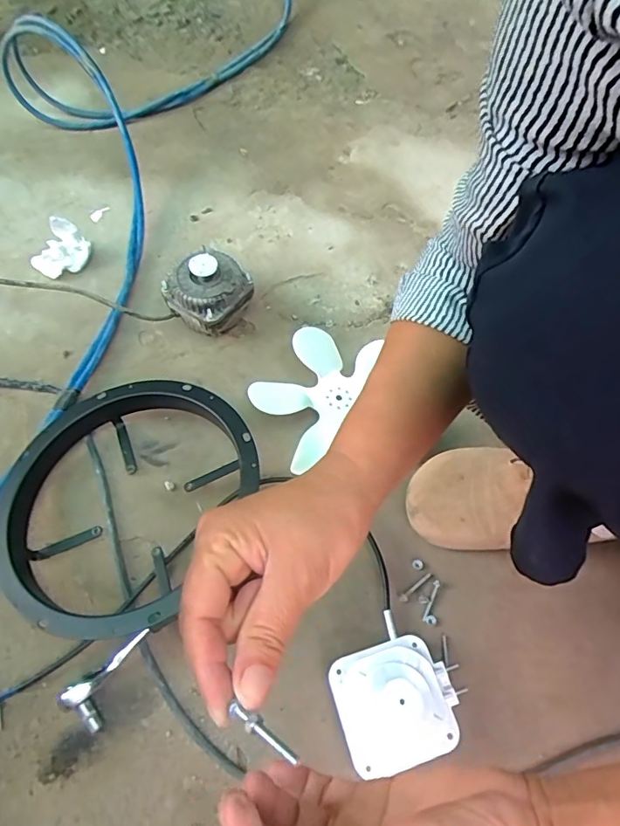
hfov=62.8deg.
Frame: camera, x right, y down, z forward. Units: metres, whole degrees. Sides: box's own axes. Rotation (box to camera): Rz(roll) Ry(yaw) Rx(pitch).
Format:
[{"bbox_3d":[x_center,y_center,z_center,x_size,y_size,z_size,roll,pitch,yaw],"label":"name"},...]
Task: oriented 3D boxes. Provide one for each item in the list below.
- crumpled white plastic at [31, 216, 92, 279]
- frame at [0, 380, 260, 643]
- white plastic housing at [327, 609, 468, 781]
[{"bbox_3d":[-0.311,-0.204,0.634,0.041,0.046,0.067,32,62,15],"label":"crumpled white plastic"},{"bbox_3d":[-0.175,0.076,0.477,0.217,0.066,0.240,26,60,12],"label":"frame"},{"bbox_3d":[0.068,0.223,0.406,0.093,0.063,0.096,-13,60,-11],"label":"white plastic housing"}]

